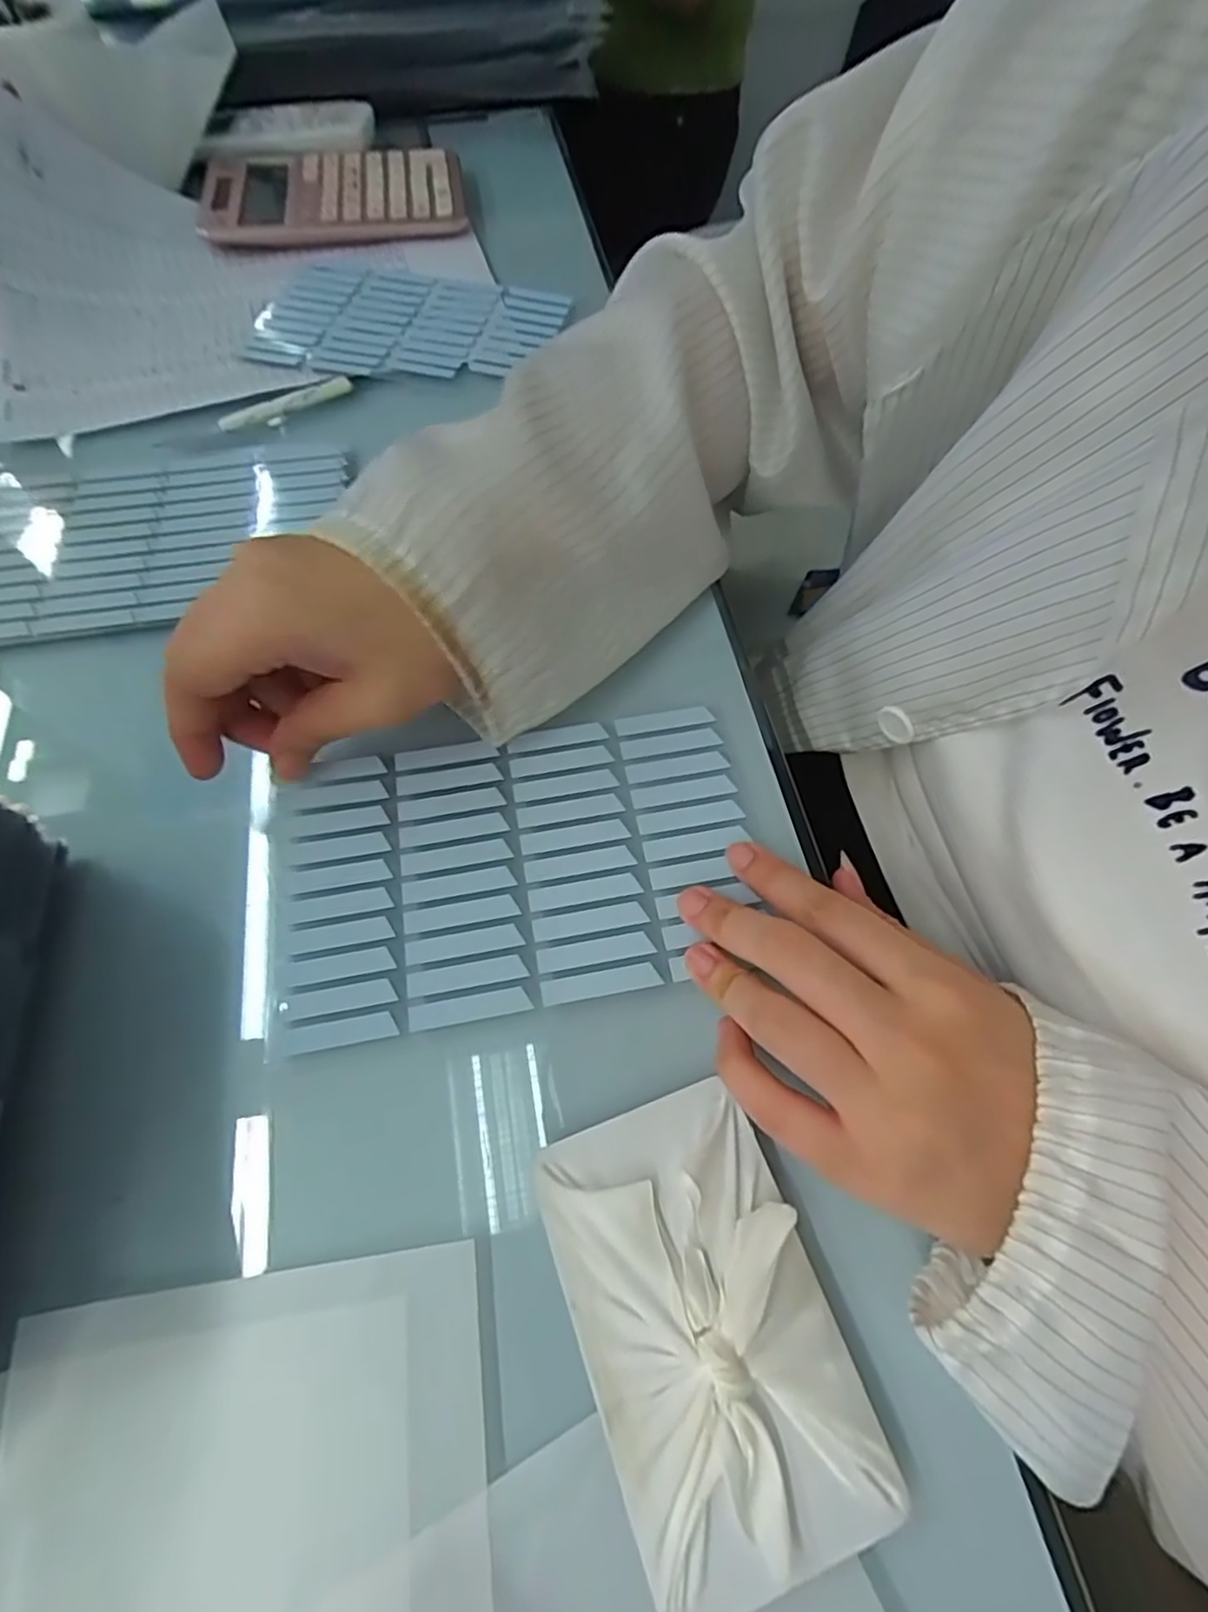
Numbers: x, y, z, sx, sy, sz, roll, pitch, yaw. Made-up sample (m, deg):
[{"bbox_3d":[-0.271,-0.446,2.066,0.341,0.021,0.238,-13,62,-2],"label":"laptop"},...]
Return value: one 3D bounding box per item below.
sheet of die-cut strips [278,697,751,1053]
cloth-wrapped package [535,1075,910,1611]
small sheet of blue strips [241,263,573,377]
[{"bbox_3d":[-0.035,0.022,0.258,0.182,0.005,0.112,-9,63,-5],"label":"sheet of die-cut strips"},{"bbox_3d":[0.028,0.146,0.190,0.069,0.014,0.113,-18,65,-10],"label":"cloth-wrapped package"},{"bbox_3d":[-0.128,-0.307,0.423,0.189,0.005,0.110,13,66,7],"label":"small sheet of blue strips"}]

